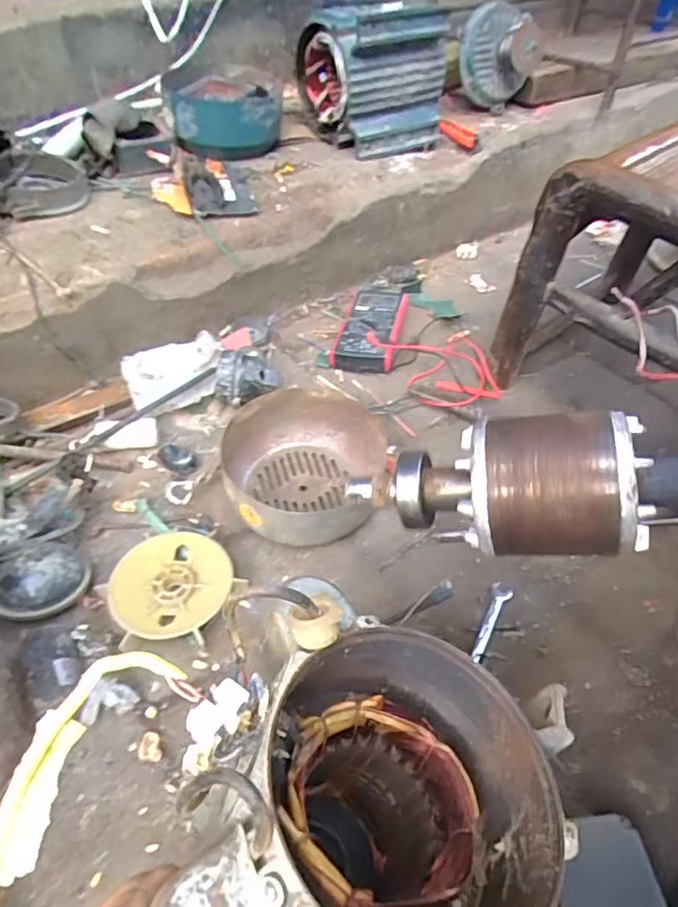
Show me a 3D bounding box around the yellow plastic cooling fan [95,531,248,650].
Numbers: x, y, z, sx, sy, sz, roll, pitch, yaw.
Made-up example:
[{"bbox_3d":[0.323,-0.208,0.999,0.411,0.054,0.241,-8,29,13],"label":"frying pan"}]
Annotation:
[{"bbox_3d":[-0.160,0.131,0.543,0.113,0.026,0.117,2,46,-2],"label":"yellow plastic cooling fan"}]

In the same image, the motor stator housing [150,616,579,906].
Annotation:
[{"bbox_3d":[0.002,0.216,0.317,0.191,0.192,0.175,22,36,-8],"label":"motor stator housing"}]

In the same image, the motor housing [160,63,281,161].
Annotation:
[{"bbox_3d":[-0.199,-0.601,0.998,0.196,0.084,0.215,-6,47,-11],"label":"motor housing"}]

